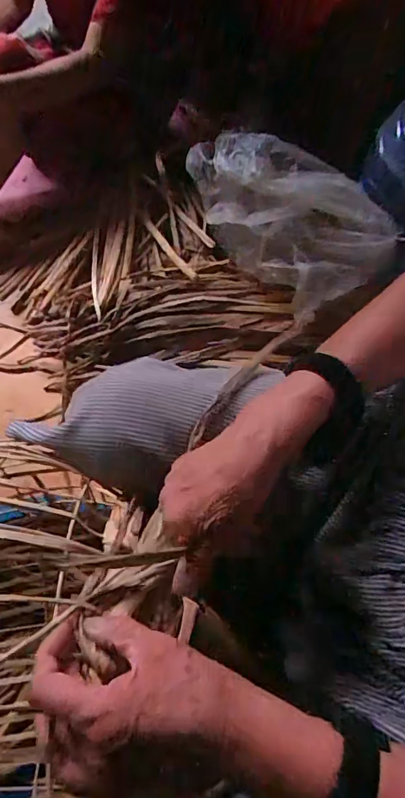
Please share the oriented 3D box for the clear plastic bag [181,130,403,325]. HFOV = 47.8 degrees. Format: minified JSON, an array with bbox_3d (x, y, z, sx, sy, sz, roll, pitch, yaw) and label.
[{"bbox_3d":[0.155,-0.364,0.917,0.216,0.164,0.434,-41,73,-14],"label":"clear plastic bag"}]

